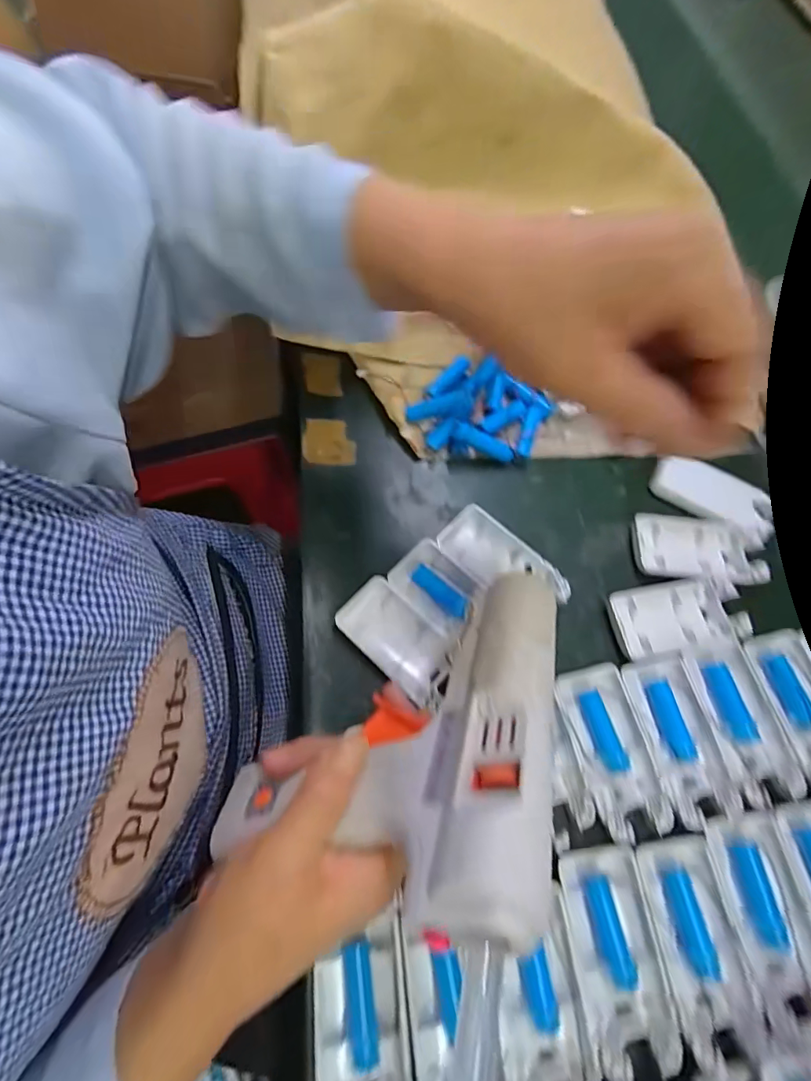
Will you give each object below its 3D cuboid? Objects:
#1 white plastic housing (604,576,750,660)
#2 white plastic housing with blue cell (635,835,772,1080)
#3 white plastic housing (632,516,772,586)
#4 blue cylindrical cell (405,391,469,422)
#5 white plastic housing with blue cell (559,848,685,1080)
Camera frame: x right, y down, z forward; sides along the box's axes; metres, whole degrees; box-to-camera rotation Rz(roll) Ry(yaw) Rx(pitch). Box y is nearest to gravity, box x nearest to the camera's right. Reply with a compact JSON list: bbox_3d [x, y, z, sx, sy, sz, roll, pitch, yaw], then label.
[{"bbox_3d":[0.190,0.052,0.328,0.096,0.013,0.046,-8,68,-8],"label":"white plastic housing"},{"bbox_3d":[0.157,0.215,0.254,0.046,0.014,0.093,-5,67,-7],"label":"white plastic housing with blue cell"},{"bbox_3d":[0.215,0.005,0.349,0.091,0.007,0.047,3,64,3],"label":"white plastic housing"},{"bbox_3d":[0.025,-0.103,0.375,0.050,0.014,0.015,-7,63,15],"label":"blue cylindrical cell"},{"bbox_3d":[0.113,0.220,0.254,0.042,0.019,0.092,-5,67,-7],"label":"white plastic housing with blue cell"}]

